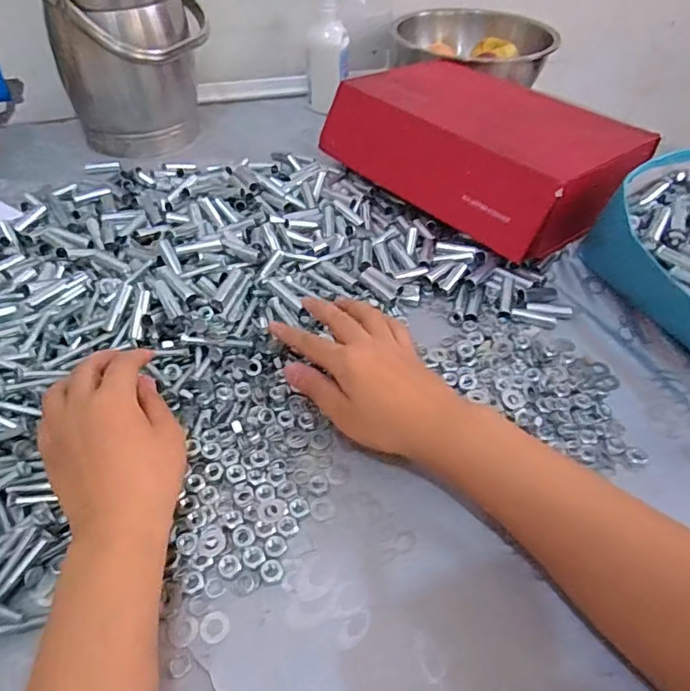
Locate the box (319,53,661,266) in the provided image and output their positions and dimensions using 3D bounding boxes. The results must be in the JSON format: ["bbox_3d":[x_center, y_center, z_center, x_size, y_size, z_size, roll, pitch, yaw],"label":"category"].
[{"bbox_3d":[0.137,-0.218,0.606,0.175,0.090,0.292,-31,54,-28],"label":"box"}]

